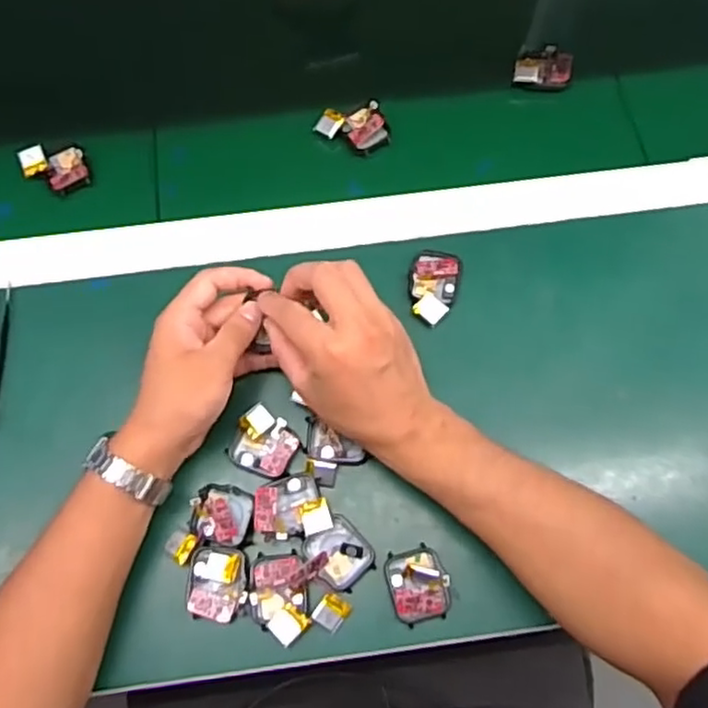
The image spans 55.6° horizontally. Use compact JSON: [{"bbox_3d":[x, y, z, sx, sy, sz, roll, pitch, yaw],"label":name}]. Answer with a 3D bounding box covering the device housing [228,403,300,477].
[{"bbox_3d":[-0.063,0.063,0.478,0.045,0.008,0.042,25,73,8],"label":"device housing"}]

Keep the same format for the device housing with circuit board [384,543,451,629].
[{"bbox_3d":[0.043,0.155,0.449,0.038,0.018,0.048,-15,72,-5],"label":"device housing with circuit board"}]

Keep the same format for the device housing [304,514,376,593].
[{"bbox_3d":[-0.009,0.137,0.460,0.038,0.008,0.043,-37,75,-12],"label":"device housing"}]

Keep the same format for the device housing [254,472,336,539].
[{"bbox_3d":[-0.043,0.105,0.463,0.050,0.014,0.041,-12,72,-4],"label":"device housing"}]

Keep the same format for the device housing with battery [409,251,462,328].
[{"bbox_3d":[0.061,-0.053,0.520,0.038,0.012,0.060,14,72,5],"label":"device housing with battery"}]

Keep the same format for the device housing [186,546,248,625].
[{"bbox_3d":[-0.092,0.154,0.450,0.039,0.008,0.046,2,71,1],"label":"device housing"}]

